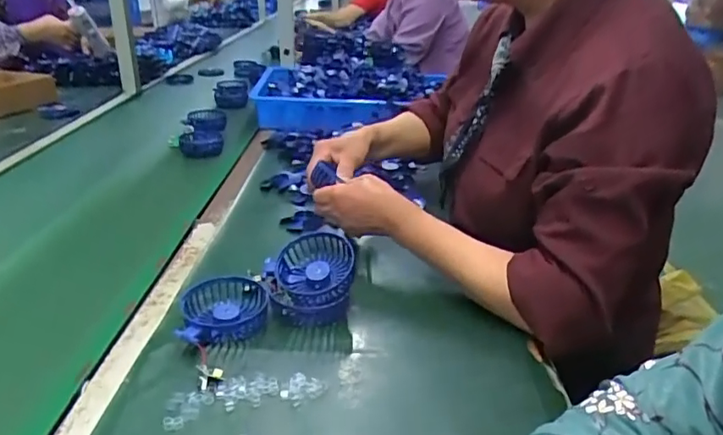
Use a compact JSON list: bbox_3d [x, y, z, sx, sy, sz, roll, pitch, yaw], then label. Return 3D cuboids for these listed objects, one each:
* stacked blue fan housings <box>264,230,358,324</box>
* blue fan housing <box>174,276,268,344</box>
[{"bbox_3d":[-0.056,0.070,0.622,0.097,0.070,0.097,2,25,-1],"label":"stacked blue fan housings"},{"bbox_3d":[-0.149,0.099,0.594,0.088,0.034,0.106,-3,25,-12],"label":"blue fan housing"}]

